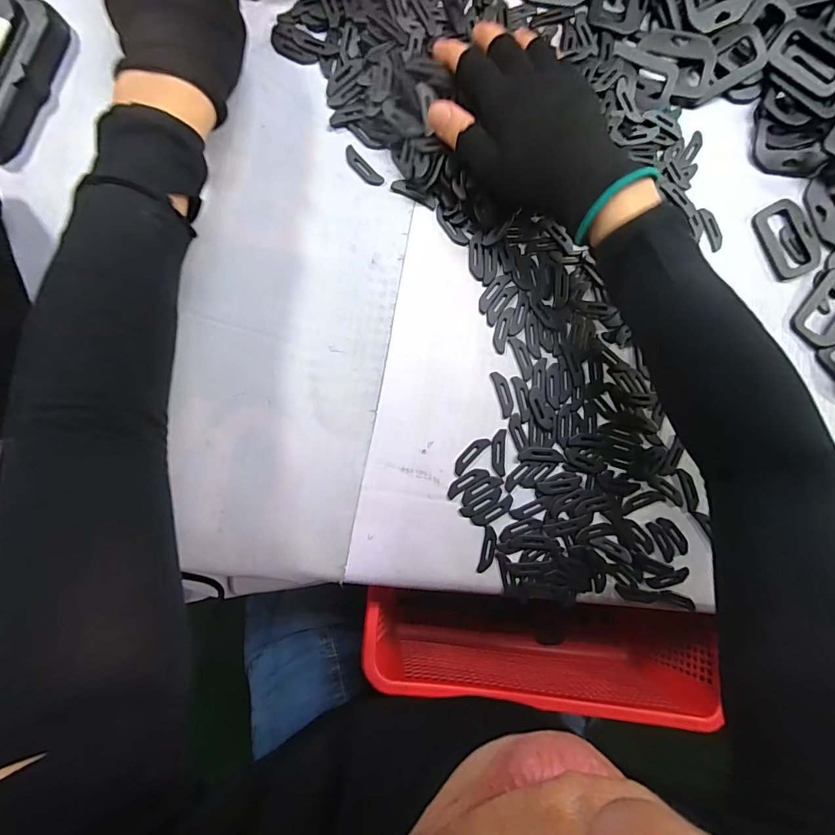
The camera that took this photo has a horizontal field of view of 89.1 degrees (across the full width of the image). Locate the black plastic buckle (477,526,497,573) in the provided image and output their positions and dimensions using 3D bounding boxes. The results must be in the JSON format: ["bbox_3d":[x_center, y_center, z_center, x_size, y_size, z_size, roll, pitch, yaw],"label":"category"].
[{"bbox_3d":[0.054,0.101,0.320,0.010,0.004,0.035,13,88,-5],"label":"black plastic buckle"}]

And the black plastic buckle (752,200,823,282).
[{"bbox_3d":[0.295,-0.142,0.335,0.043,0.005,0.059,-25,92,-5],"label":"black plastic buckle"}]

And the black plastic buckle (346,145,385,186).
[{"bbox_3d":[-0.041,-0.185,0.313,0.036,0.004,0.011,44,86,-4],"label":"black plastic buckle"}]

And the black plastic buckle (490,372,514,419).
[{"bbox_3d":[0.066,-0.018,0.321,0.011,0.004,0.036,-16,91,-5],"label":"black plastic buckle"}]

